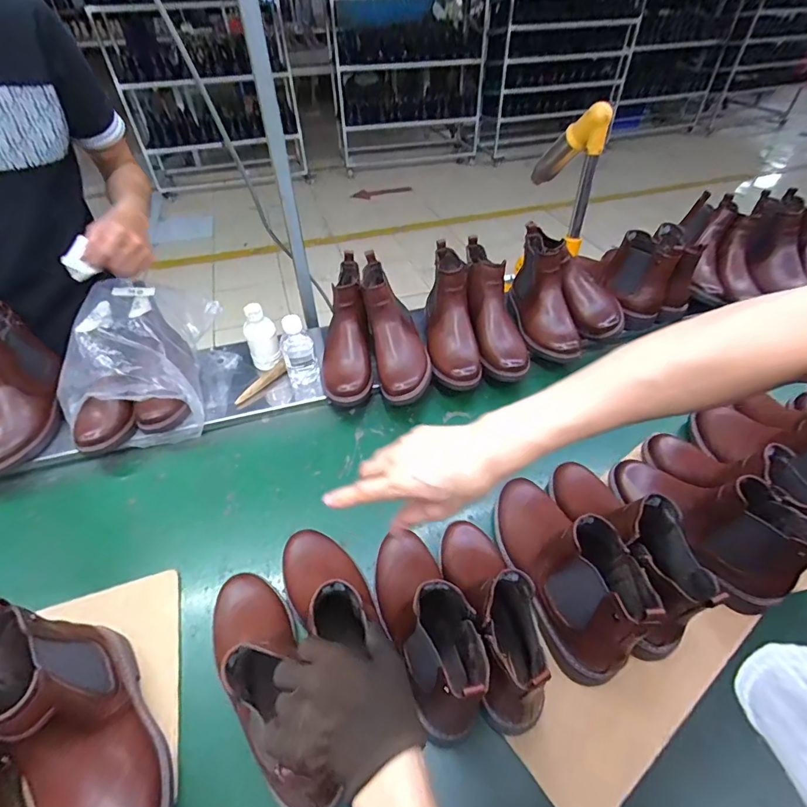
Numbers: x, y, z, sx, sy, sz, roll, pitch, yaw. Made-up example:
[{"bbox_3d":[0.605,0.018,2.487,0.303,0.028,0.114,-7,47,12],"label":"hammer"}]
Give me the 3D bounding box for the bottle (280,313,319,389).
[{"bbox_3d":[-0.196,-0.095,0.817,0.055,0.139,0.048,-10,46,-9],"label":"bottle"}]

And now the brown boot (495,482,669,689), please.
[{"bbox_3d":[0.193,0.185,0.531,0.090,0.169,0.242,-10,46,-9],"label":"brown boot"}]

